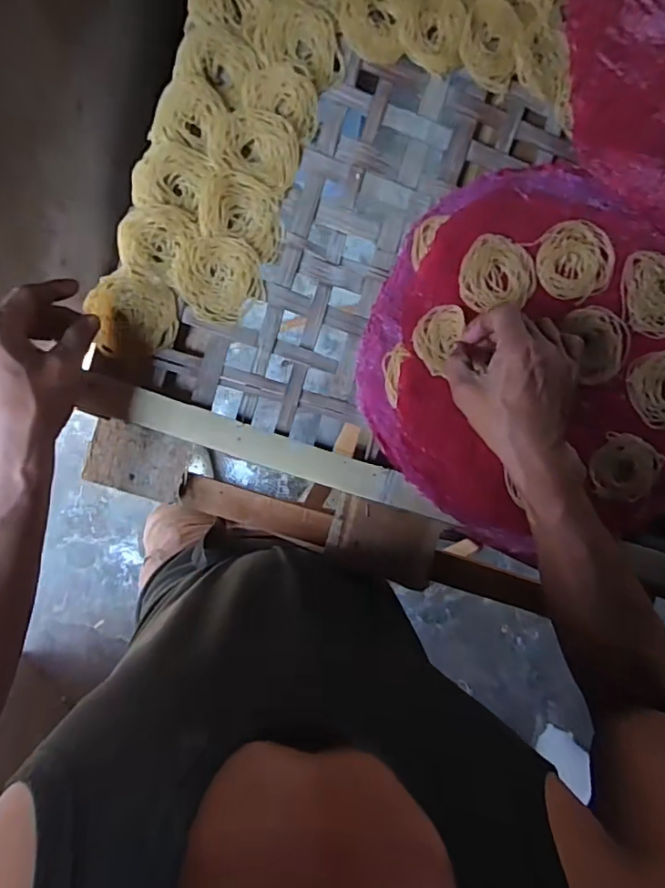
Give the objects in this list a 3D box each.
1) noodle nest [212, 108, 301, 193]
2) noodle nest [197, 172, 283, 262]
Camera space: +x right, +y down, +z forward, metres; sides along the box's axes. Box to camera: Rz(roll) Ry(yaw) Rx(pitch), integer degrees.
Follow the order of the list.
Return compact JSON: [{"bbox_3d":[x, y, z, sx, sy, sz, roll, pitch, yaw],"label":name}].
[{"bbox_3d":[-0.067,-0.263,0.467,0.075,0.014,0.058,14,88,-11],"label":"noodle nest"},{"bbox_3d":[-0.078,-0.206,0.467,0.076,0.014,0.062,21,87,-11],"label":"noodle nest"}]

